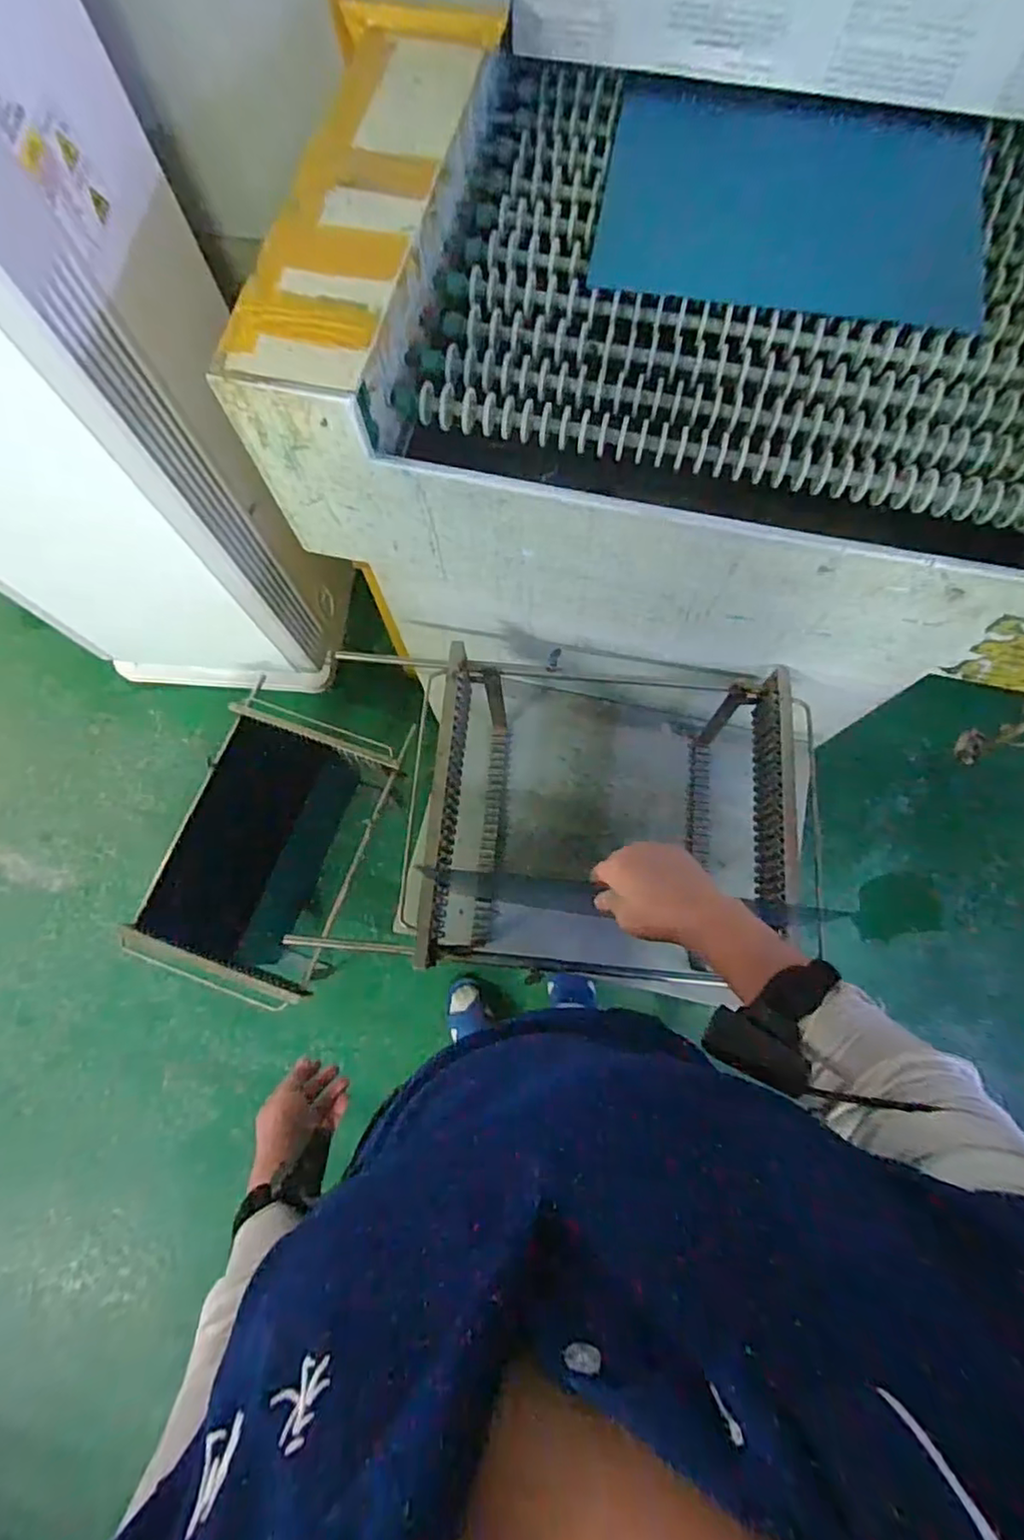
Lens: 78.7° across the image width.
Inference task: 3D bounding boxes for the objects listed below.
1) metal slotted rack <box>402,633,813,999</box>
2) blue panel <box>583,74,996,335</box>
[{"bbox_3d":[0.130,0.062,0.912,0.479,0.278,0.417,0,75,2],"label":"metal slotted rack"},{"bbox_3d":[0.326,-0.669,0.729,0.429,0.009,0.338,10,76,4],"label":"blue panel"}]

